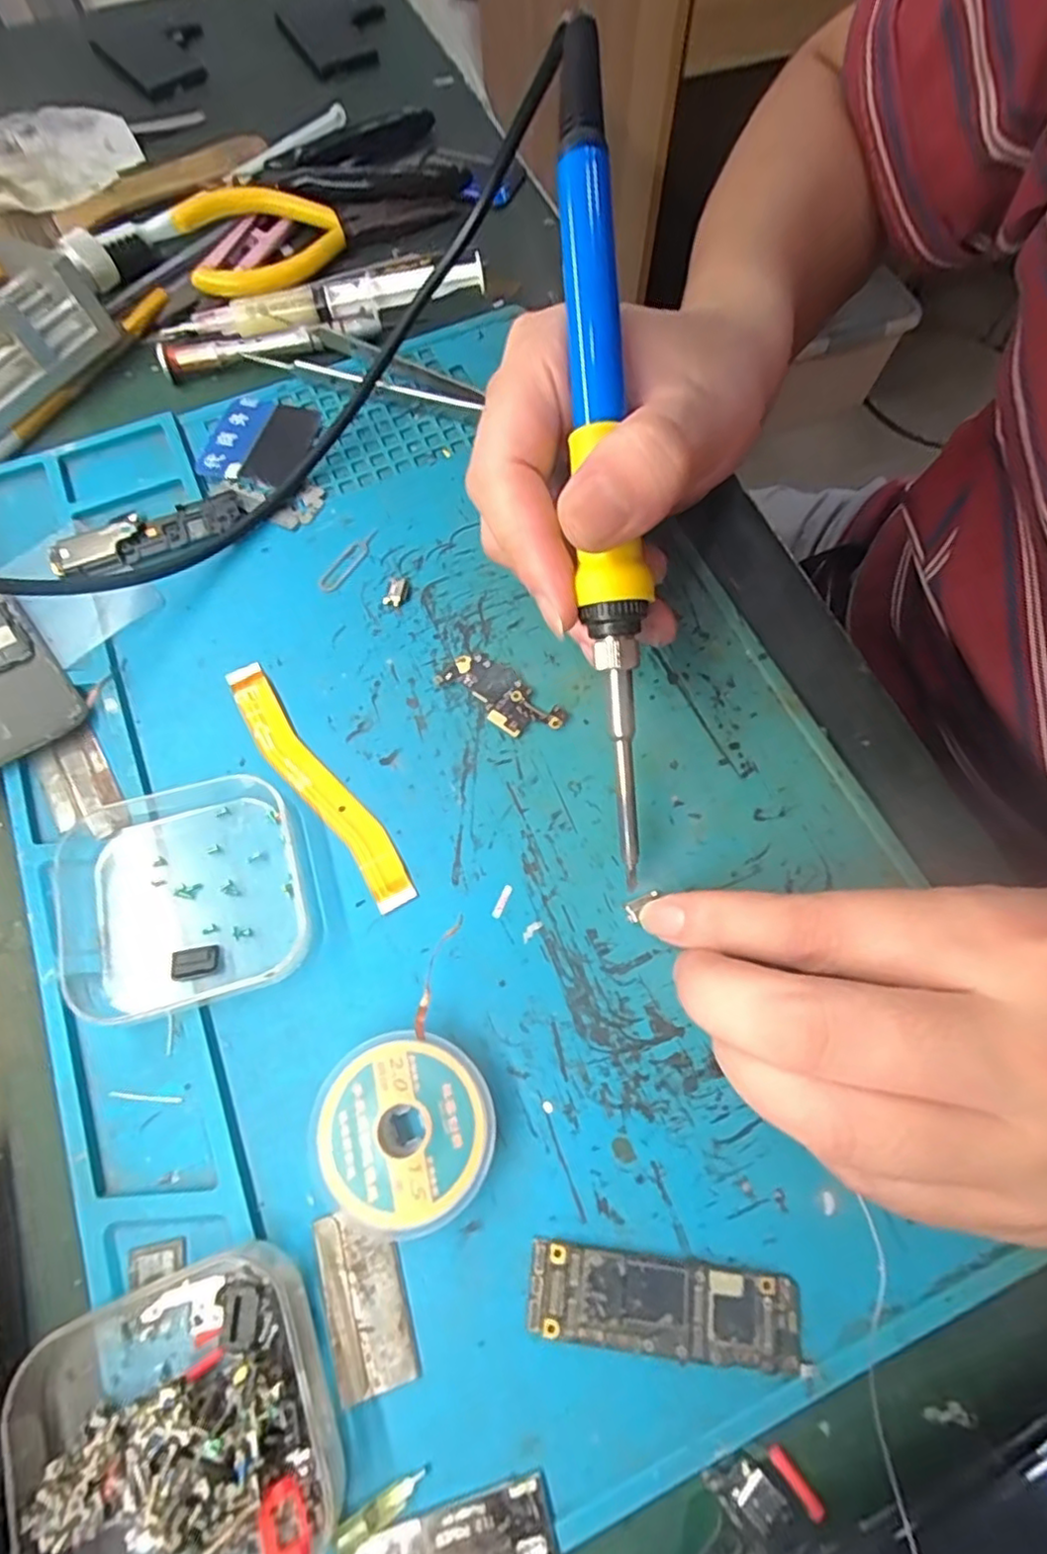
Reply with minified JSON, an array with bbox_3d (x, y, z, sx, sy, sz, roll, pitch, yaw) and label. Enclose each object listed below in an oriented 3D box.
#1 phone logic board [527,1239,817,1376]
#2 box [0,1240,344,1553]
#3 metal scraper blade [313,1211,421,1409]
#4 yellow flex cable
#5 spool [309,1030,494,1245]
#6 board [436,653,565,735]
[{"bbox_3d":[0.035,0.128,0.158,0.066,0.005,0.019,5,68,3],"label":"phone logic board"},{"bbox_3d":[-0.078,0.148,0.141,0.064,0.023,0.063,-21,69,-7],"label":"box"},{"bbox_3d":[-0.039,0.129,0.160,0.019,0.004,0.038,-15,69,-12],"label":"metal scraper blade"},{"bbox_3d":[-0.068,0.001,0.210,0.016,0.004,0.100,-37,72,-13],"label":"yellow flex cable"},{"bbox_3d":[-0.031,0.092,0.169,0.044,0.013,0.045,0,68,1],"label":"spool"},{"bbox_3d":[-0.007,-0.028,0.220,0.044,0.004,0.019,35,73,14],"label":"board"}]

